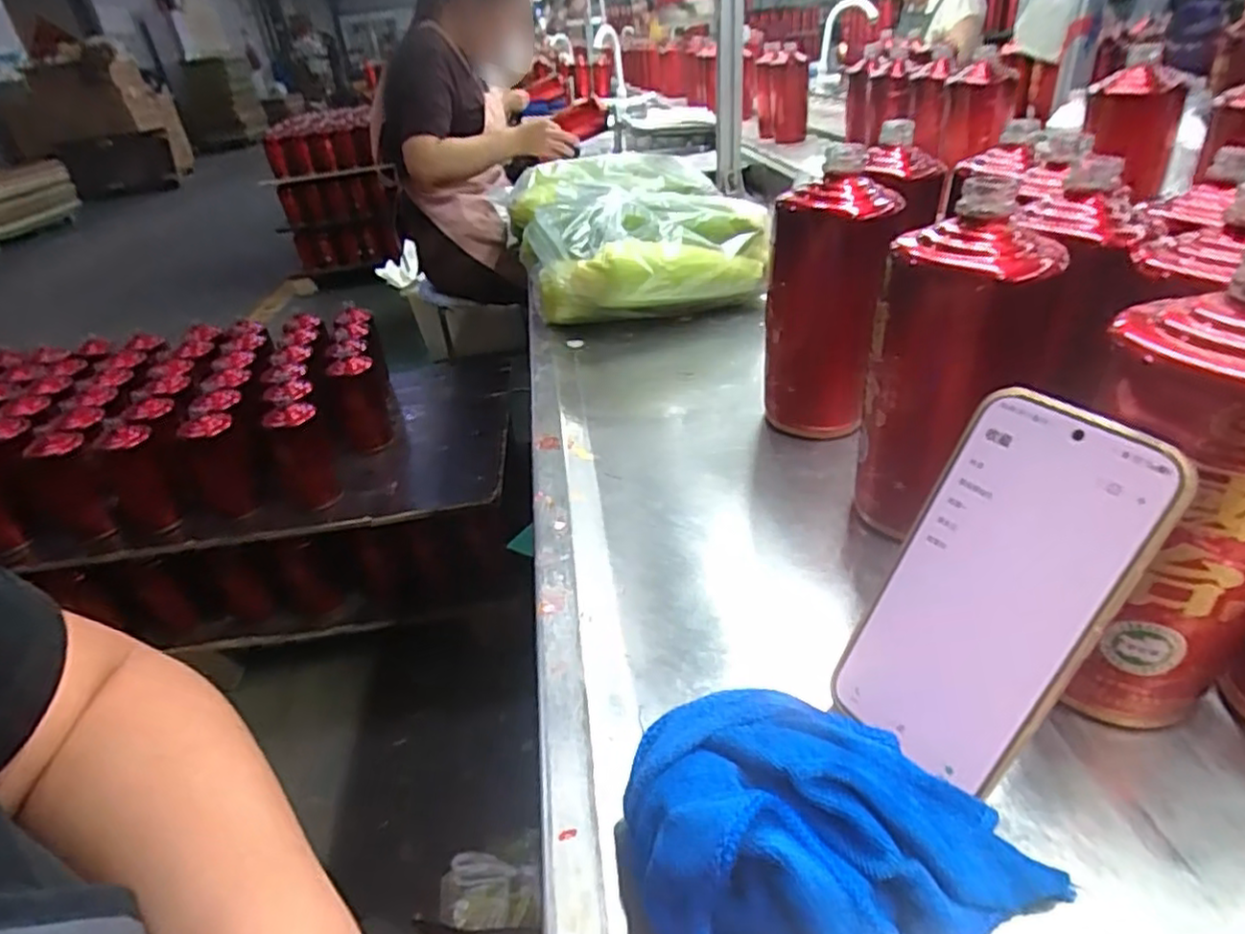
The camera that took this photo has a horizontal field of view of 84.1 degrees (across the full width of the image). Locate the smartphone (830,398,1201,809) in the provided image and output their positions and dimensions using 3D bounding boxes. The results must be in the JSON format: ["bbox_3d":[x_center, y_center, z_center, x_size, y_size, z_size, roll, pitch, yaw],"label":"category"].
[{"bbox_3d":[0.142,0.050,0.268,0.006,0.151,0.075,5,24,-39],"label":"smartphone"}]

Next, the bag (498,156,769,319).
[{"bbox_3d":[-0.001,-0.277,0.827,0.247,0.136,0.310,-16,33,-17],"label":"bag"}]

